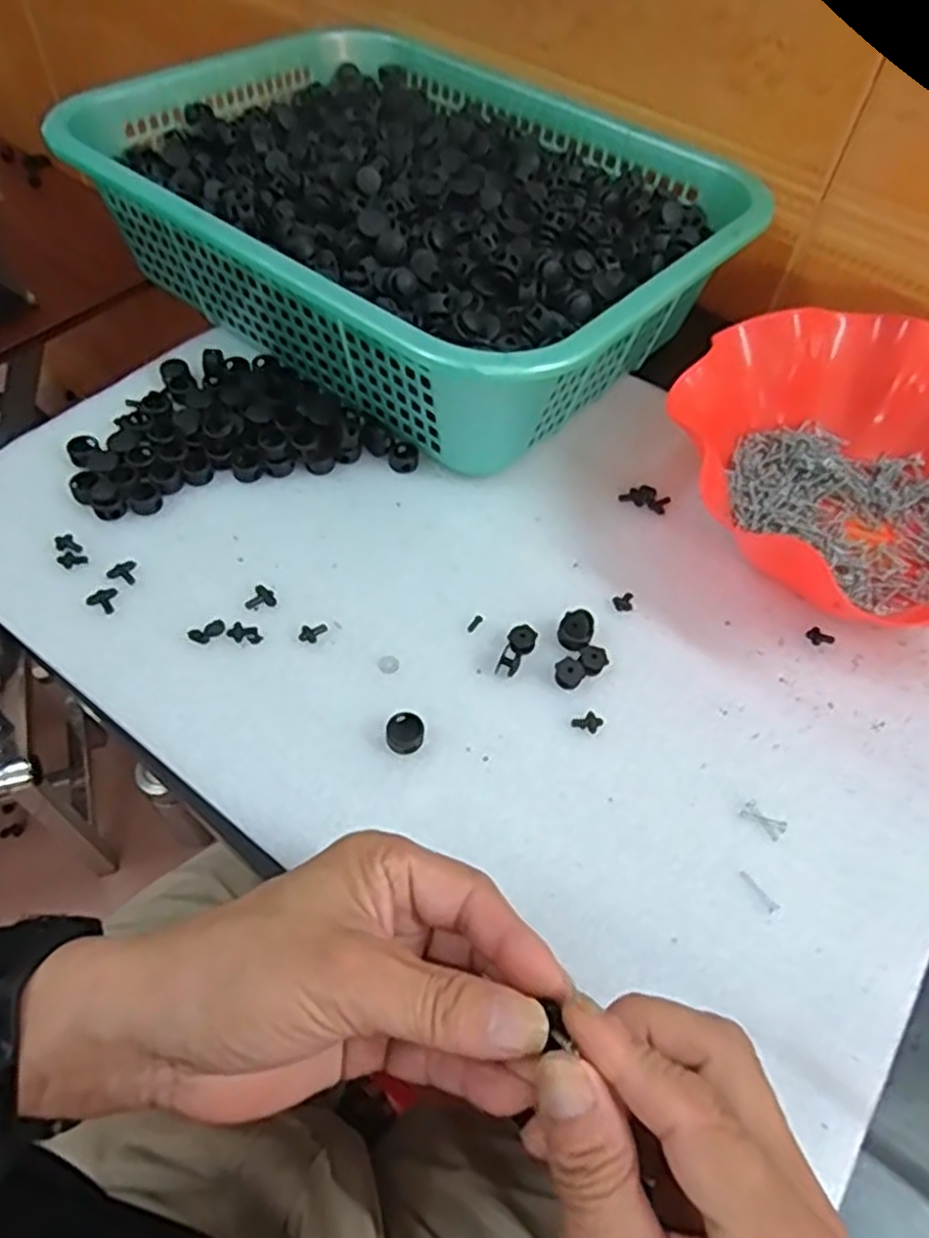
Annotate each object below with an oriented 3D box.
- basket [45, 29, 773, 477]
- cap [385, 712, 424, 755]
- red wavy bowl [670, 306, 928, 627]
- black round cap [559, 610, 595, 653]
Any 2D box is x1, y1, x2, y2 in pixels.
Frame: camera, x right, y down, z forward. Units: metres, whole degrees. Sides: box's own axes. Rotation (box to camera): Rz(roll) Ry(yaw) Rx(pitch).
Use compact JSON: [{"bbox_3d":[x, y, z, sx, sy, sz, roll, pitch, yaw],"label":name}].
[{"bbox_3d":[-0.031,-0.267,0.508,0.379,0.096,0.287,35,61,19],"label":"basket"},{"bbox_3d":[-0.027,0.052,0.350,0.017,0.010,0.017,2,56,-2],"label":"cap"},{"bbox_3d":[0.225,-0.078,0.425,0.220,0.059,0.208,0,56,-4],"label":"red wavy bowl"},{"bbox_3d":[0.055,0.007,0.383,0.016,0.016,0.018,18,57,8],"label":"black round cap"}]

